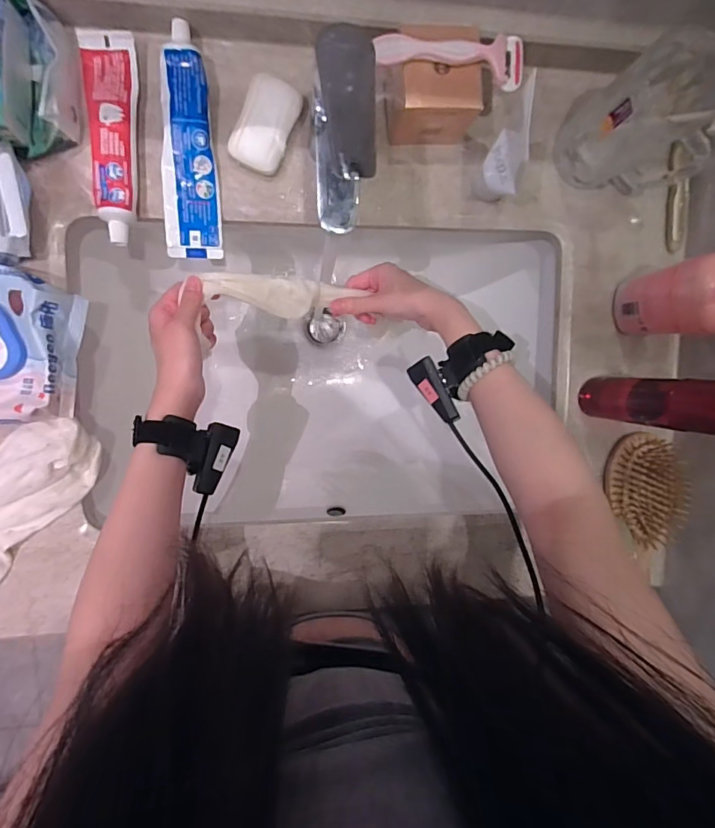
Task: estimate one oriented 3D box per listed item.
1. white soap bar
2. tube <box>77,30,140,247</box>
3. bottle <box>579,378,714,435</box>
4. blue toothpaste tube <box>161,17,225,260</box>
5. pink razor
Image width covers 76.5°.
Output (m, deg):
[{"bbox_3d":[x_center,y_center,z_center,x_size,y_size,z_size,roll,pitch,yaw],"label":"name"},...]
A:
[{"bbox_3d":[-0.088,-0.272,0.432,0.048,0.025,0.084,23,92,-9],"label":"white soap bar"},{"bbox_3d":[-0.223,-0.250,0.414,0.044,0.022,0.178,-1,95,-8],"label":"tube"},{"bbox_3d":[0.283,-0.010,0.430,0.037,0.176,0.044,9,94,-9],"label":"bottle"},{"bbox_3d":[-0.158,-0.249,0.422,0.049,0.027,0.193,-1,95,-8],"label":"blue toothpaste tube"},{"bbox_3d":[0.082,-0.307,0.390,0.132,0.019,0.039,-5,96,-8],"label":"pink razor"}]

